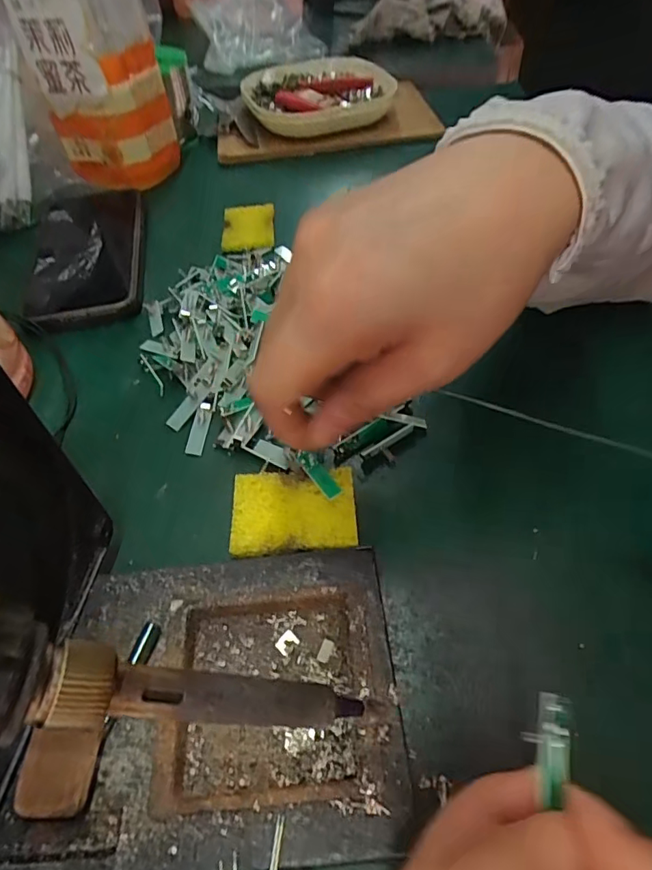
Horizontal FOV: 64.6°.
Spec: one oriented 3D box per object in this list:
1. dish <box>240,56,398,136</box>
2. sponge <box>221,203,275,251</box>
[{"bbox_3d":[-0.012,-0.335,0.508,0.137,0.031,0.133,-21,54,-13],"label":"dish"},{"bbox_3d":[-0.059,-0.158,0.392,0.039,0.008,0.057,-4,51,2],"label":"sponge"}]

